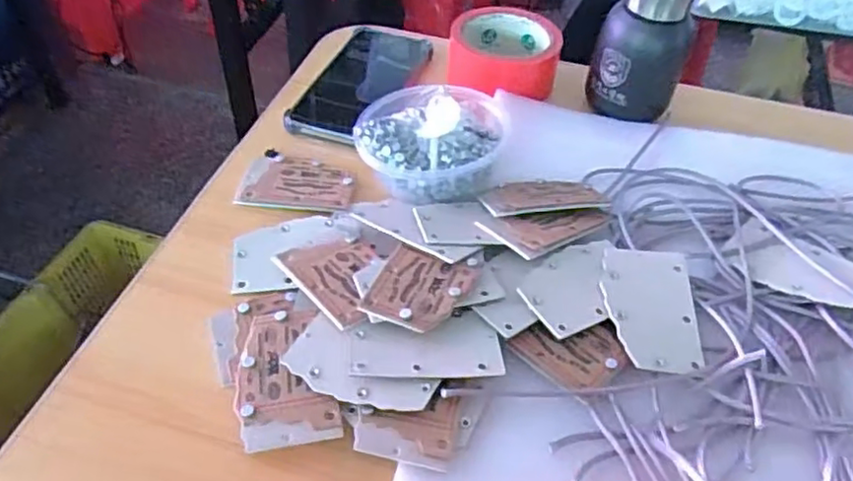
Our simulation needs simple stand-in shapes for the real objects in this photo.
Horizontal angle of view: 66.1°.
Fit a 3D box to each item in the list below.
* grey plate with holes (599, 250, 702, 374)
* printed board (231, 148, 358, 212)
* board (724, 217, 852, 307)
[{"bbox_3d":[0.136,0.040,0.400,0.055,0.004,0.084,8,54,-3],"label":"grey plate with holes"},{"bbox_3d":[-0.096,-0.043,0.493,0.085,0.004,0.058,7,46,11],"label":"printed board"},{"bbox_3d":[0.246,0.015,0.433,0.082,0.004,0.059,34,53,31],"label":"board"}]

